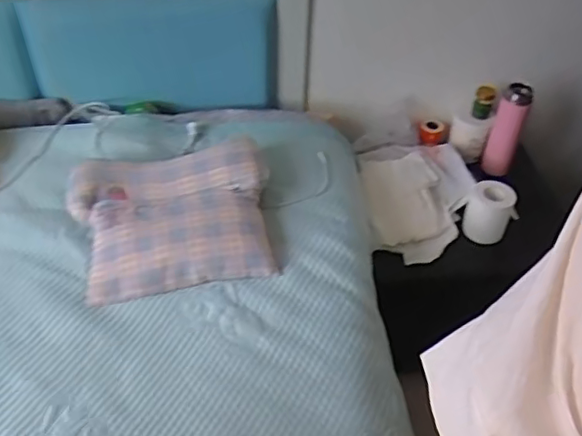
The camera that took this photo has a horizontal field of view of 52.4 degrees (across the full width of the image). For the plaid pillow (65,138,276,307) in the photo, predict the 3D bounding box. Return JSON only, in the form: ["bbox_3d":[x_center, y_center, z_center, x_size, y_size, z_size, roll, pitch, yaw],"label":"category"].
[{"bbox_3d":[-0.202,-0.016,0.995,0.325,0.077,0.265,-6,46,-8],"label":"plaid pillow"}]

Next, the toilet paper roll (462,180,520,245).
[{"bbox_3d":[0.402,-0.015,1.188,0.098,0.095,0.077,21,48,18],"label":"toilet paper roll"}]

